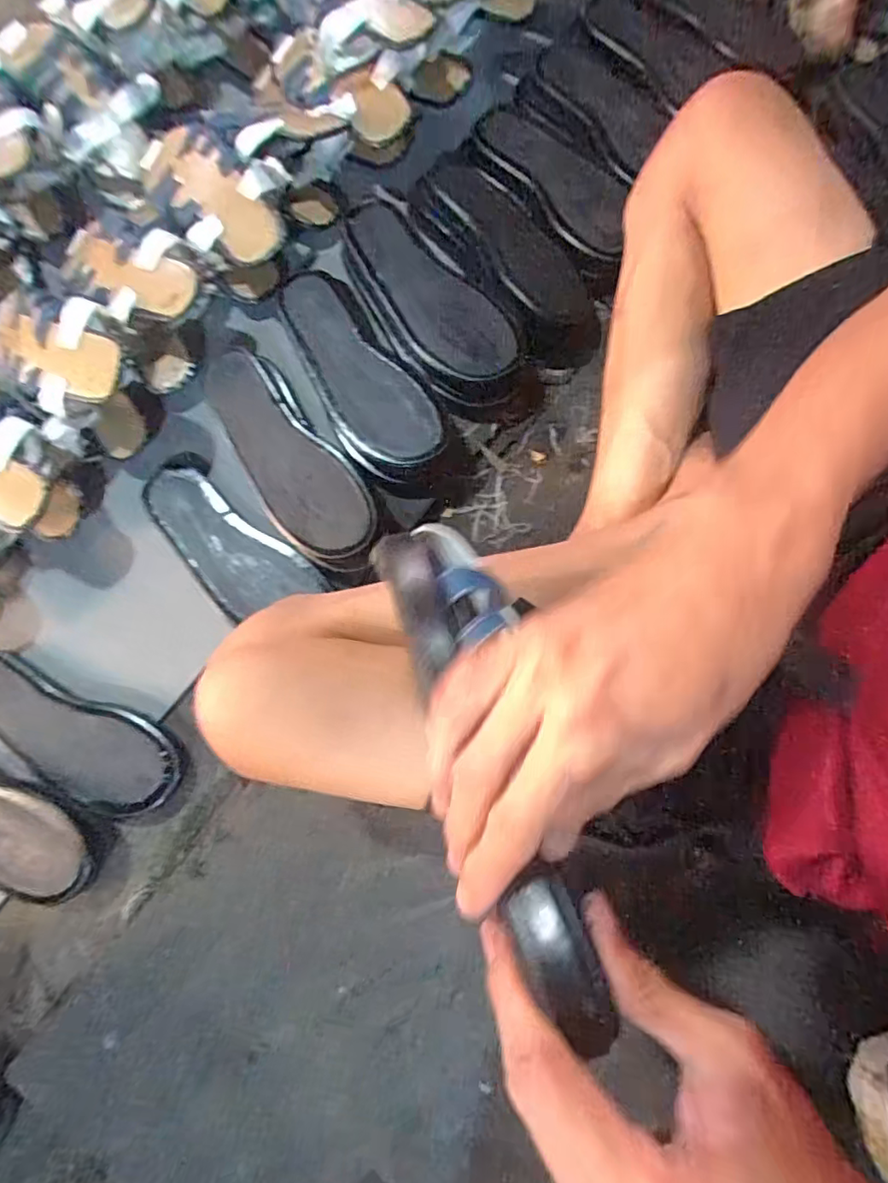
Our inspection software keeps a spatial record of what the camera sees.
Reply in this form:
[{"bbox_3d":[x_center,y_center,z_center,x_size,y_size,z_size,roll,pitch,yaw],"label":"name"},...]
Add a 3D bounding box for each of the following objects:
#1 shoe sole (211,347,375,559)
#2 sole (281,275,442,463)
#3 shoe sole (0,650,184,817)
[{"bbox_3d":[-0.163,-0.133,0.581,0.093,0.028,0.241,-42,83,8],"label":"shoe sole"},{"bbox_3d":[-0.091,-0.226,0.575,0.093,0.018,0.235,-33,80,-5],"label":"sole"},{"bbox_3d":[-0.384,0.147,0.568,0.246,0.024,0.096,23,80,6],"label":"shoe sole"}]

